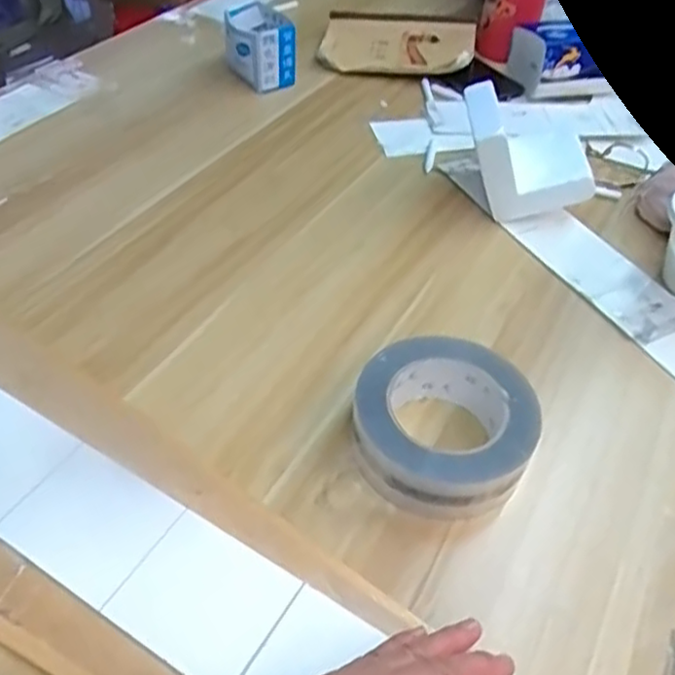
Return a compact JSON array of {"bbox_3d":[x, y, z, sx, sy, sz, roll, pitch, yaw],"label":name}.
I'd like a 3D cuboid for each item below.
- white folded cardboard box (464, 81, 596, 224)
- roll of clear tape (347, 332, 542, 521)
[{"bbox_3d":[0.180,-0.171,0.638,0.132,0.092,0.105,7,47,2],"label":"white folded cardboard box"},{"bbox_3d":[0.067,0.054,0.440,0.116,0.056,0.117,7,47,2],"label":"roll of clear tape"}]

